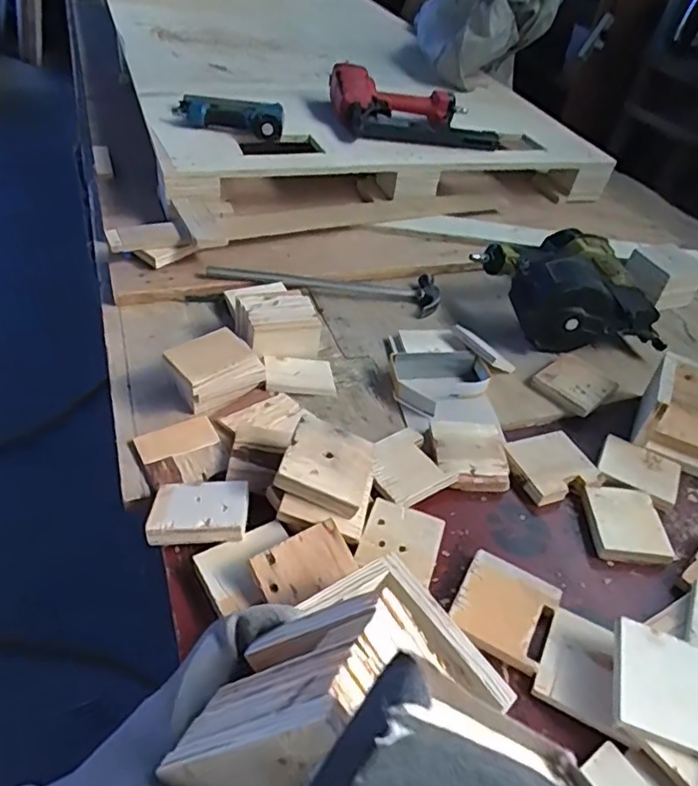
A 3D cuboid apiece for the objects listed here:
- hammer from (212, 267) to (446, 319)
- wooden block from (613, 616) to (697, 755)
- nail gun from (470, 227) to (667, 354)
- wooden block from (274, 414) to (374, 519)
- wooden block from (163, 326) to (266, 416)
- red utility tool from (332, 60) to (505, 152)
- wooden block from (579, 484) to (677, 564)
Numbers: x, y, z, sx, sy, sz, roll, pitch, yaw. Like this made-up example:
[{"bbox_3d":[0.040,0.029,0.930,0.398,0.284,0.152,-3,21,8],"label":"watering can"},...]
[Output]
[{"bbox_3d":[-0.037,-0.176,0.956,0.368,0.045,0.098,4,44,-5],"label":"hammer"},{"bbox_3d":[0.268,0.245,0.496,0.091,0.010,0.090,19,48,8],"label":"wooden block"},{"bbox_3d":[0.361,-0.165,0.932,0.240,0.119,0.257,-22,51,-28],"label":"nail gun"},{"bbox_3d":[-0.022,0.073,0.624,0.089,0.017,0.097,24,45,-5],"label":"wooden block"},{"bbox_3d":[-0.168,-0.030,0.742,0.104,0.062,0.073,-27,54,-32],"label":"wooden block"},{"bbox_3d":[0.132,-0.601,1.237,0.315,0.080,0.257,-4,45,-13],"label":"red utility tool"},{"bbox_3d":[0.308,0.144,0.664,0.077,0.017,0.091,7,44,-2],"label":"wooden block"}]

